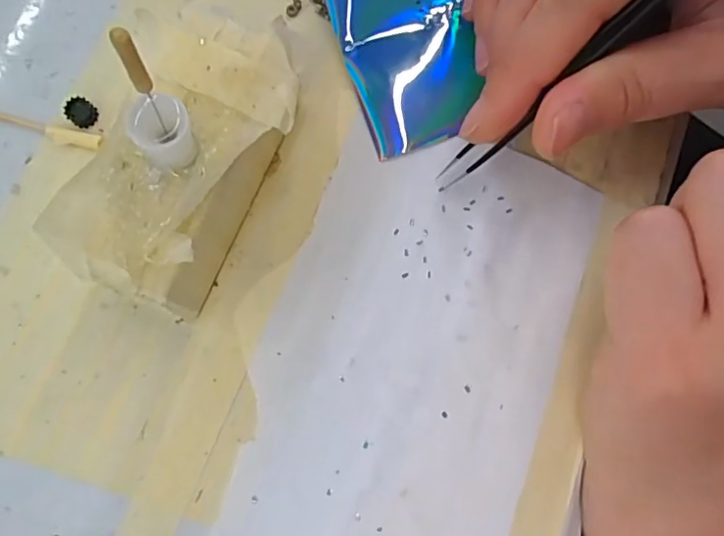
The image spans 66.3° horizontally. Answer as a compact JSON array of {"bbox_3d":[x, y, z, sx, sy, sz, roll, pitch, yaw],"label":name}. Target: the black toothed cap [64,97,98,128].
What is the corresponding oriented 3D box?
[{"bbox_3d":[-0.090,-0.050,0.178,0.009,0.004,0.008,-39,82,-8],"label":"black toothed cap"}]

